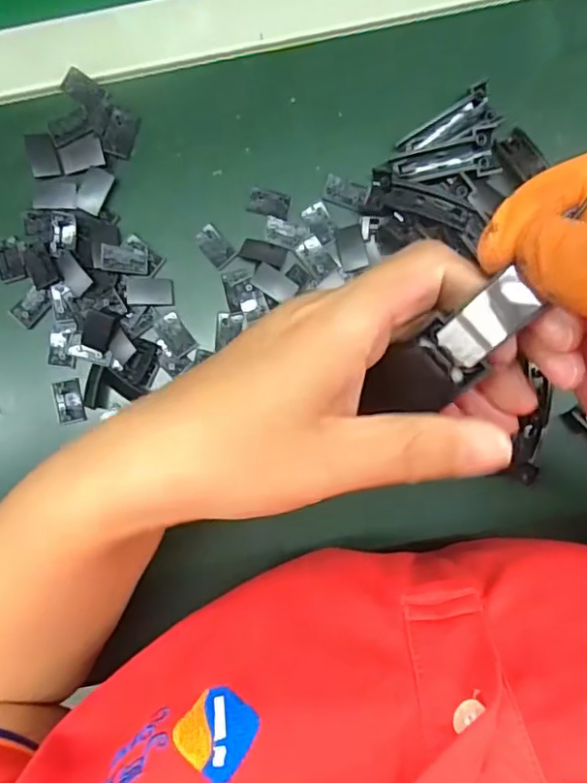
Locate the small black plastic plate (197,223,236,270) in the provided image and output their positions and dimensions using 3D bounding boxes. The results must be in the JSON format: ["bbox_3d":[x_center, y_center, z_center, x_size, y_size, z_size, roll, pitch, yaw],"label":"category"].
[{"bbox_3d":[-0.046,-0.085,0.334,0.014,0.004,0.025,-39,89,0],"label":"small black plastic plate"}]

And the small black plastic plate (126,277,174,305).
[{"bbox_3d":[-0.083,-0.058,0.331,0.026,0.004,0.016,-1,83,-20],"label":"small black plastic plate"}]

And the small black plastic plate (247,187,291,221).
[{"bbox_3d":[-0.014,-0.109,0.332,0.023,0.004,0.014,14,89,0],"label":"small black plastic plate"}]

